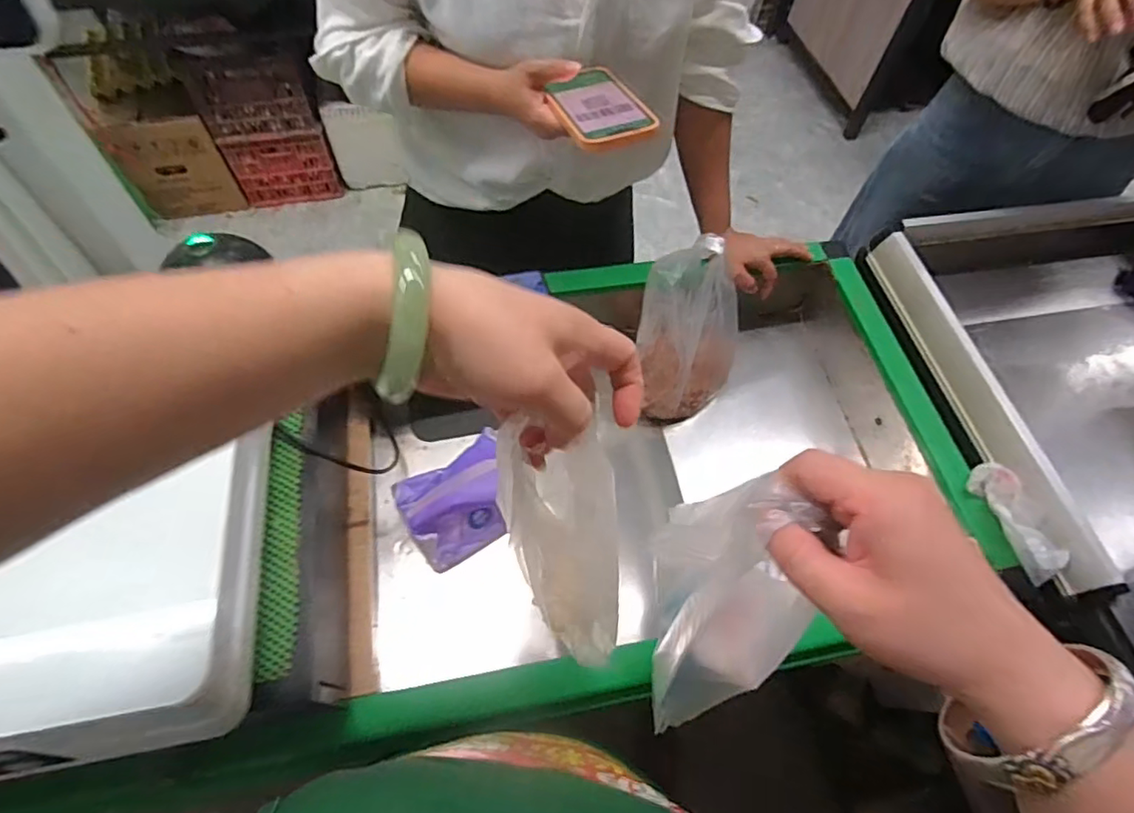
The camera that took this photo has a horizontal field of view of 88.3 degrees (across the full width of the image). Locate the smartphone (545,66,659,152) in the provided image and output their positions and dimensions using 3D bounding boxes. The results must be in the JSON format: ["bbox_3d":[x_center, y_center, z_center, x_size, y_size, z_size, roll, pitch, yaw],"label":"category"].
[{"bbox_3d":[0.029,-0.286,0.560,0.074,0.012,0.135,-18,52,-6],"label":"smartphone"}]

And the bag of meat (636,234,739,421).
[{"bbox_3d":[0.160,-0.103,0.779,0.148,0.256,0.084,-15,42,-11],"label":"bag of meat"}]

